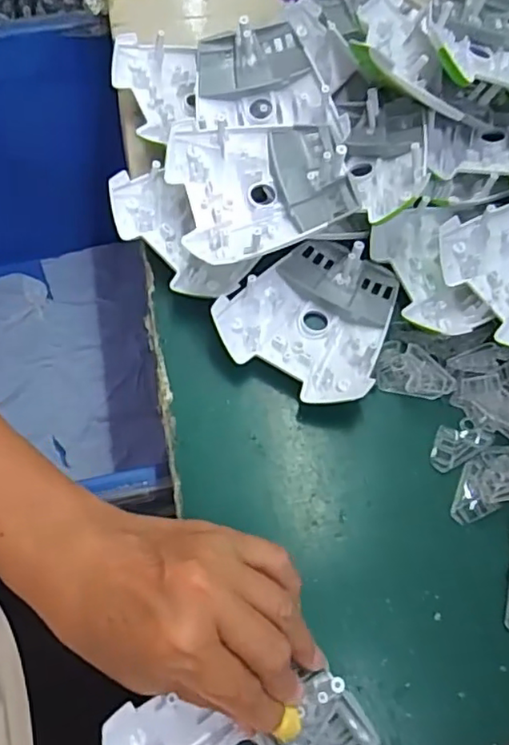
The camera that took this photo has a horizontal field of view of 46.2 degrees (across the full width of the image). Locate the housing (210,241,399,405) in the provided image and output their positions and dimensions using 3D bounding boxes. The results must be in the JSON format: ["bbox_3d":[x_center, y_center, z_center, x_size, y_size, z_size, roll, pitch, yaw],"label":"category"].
[{"bbox_3d":[0.039,-0.037,0.373,0.095,0.025,0.104,31,70,13],"label":"housing"}]

